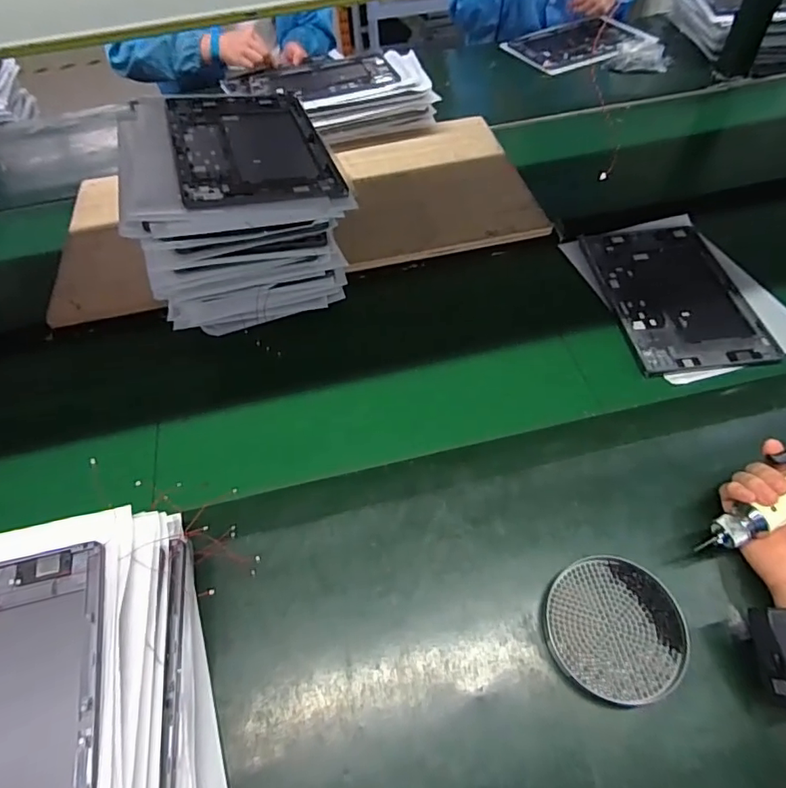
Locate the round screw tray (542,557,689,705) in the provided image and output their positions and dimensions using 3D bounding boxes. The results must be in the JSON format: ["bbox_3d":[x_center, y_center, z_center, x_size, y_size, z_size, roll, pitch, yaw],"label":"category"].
[{"bbox_3d":[0.194,0.202,0.440,0.111,0.012,0.115,-2,56,3],"label":"round screw tray"}]

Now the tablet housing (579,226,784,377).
[{"bbox_3d":[0.368,-0.131,0.664,0.165,0.011,0.250,-5,56,1],"label":"tablet housing"}]

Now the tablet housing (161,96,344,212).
[{"bbox_3d":[-0.171,-0.301,0.605,0.173,0.011,0.262,-12,54,-16],"label":"tablet housing"}]

